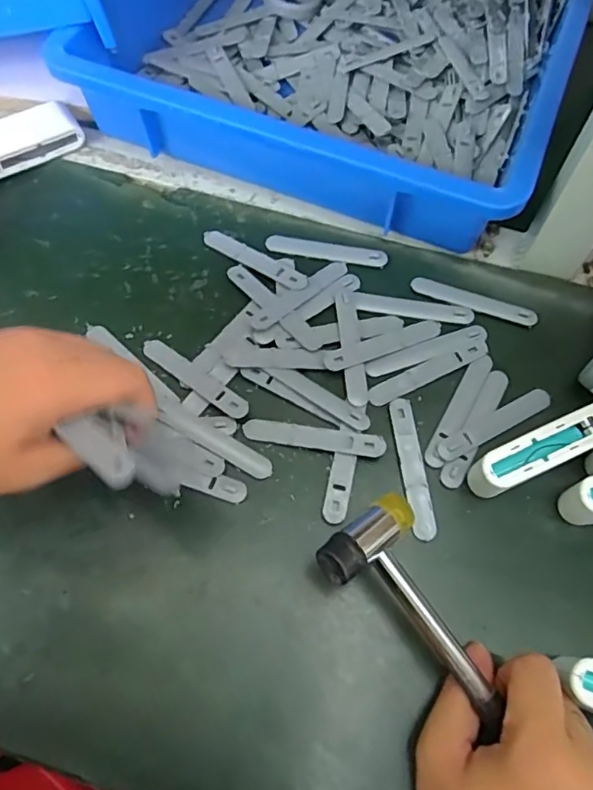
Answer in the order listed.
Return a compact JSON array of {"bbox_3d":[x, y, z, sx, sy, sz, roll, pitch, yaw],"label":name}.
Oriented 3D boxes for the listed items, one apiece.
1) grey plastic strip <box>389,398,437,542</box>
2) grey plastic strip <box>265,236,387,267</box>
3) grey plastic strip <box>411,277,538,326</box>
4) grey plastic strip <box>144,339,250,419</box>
[{"bbox_3d":[0.077,0.047,0.377,0.016,0.004,0.096,-6,68,-2],"label":"grey plastic strip"},{"bbox_3d":[0.024,-0.116,0.453,0.096,0.004,0.014,11,68,5],"label":"grey plastic strip"},{"bbox_3d":[0.136,-0.072,0.434,0.094,0.004,0.015,20,69,8],"label":"grey plastic strip"},{"bbox_3d":[-0.072,-0.013,0.399,0.094,0.009,0.015,35,72,14],"label":"grey plastic strip"}]

